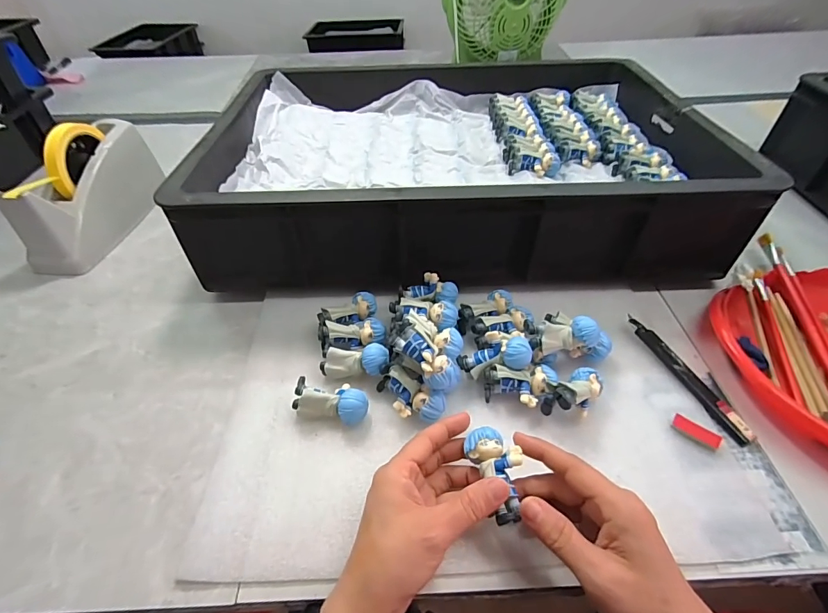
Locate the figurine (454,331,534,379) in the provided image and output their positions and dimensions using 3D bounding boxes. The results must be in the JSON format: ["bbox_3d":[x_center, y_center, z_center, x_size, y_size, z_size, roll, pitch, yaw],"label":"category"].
[{"bbox_3d":[0.071,0.043,0.360,0.062,0.027,0.029,-16,43,19],"label":"figurine"}]

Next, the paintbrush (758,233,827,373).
[{"bbox_3d":[0.386,0.014,0.398,0.013,0.017,0.256,7,47,9],"label":"paintbrush"}]

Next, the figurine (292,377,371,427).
[{"bbox_3d":[-0.069,0.080,0.348,0.061,0.025,0.034,6,47,9],"label":"figurine"}]

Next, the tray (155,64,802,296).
[{"bbox_3d":[0.053,-0.204,0.550,0.571,0.125,0.411,-2,46,1],"label":"tray"}]

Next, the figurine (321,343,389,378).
[{"bbox_3d":[-0.053,0.051,0.367,0.062,0.027,0.024,-9,45,11],"label":"figurine"}]

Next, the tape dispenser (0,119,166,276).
[{"bbox_3d":[-0.416,-0.152,0.523,0.061,0.116,0.213,5,47,7],"label":"tape dispenser"}]

